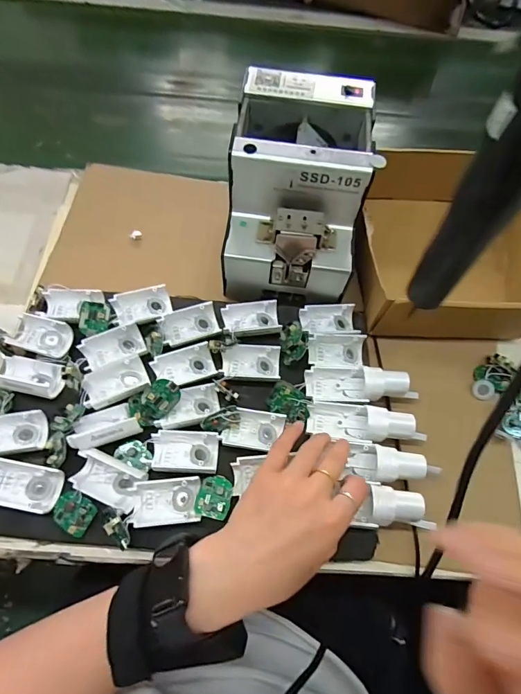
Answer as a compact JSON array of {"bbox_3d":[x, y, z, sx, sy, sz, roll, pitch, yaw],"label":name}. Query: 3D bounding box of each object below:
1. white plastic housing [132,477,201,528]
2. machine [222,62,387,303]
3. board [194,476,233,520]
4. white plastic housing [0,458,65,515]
[{"bbox_3d":[-0.078,0.128,0.322,0.054,0.016,0.033,-4,65,-6],"label":"white plastic housing"},{"bbox_3d":[0.036,-0.154,0.401,0.127,0.134,0.179,9,65,1],"label":"machine"},{"bbox_3d":[-0.039,0.128,0.334,0.028,0.004,0.033,16,65,3],"label":"board"},{"bbox_3d":[-0.199,0.115,0.325,0.058,0.018,0.035,11,65,1],"label":"white plastic housing"}]

